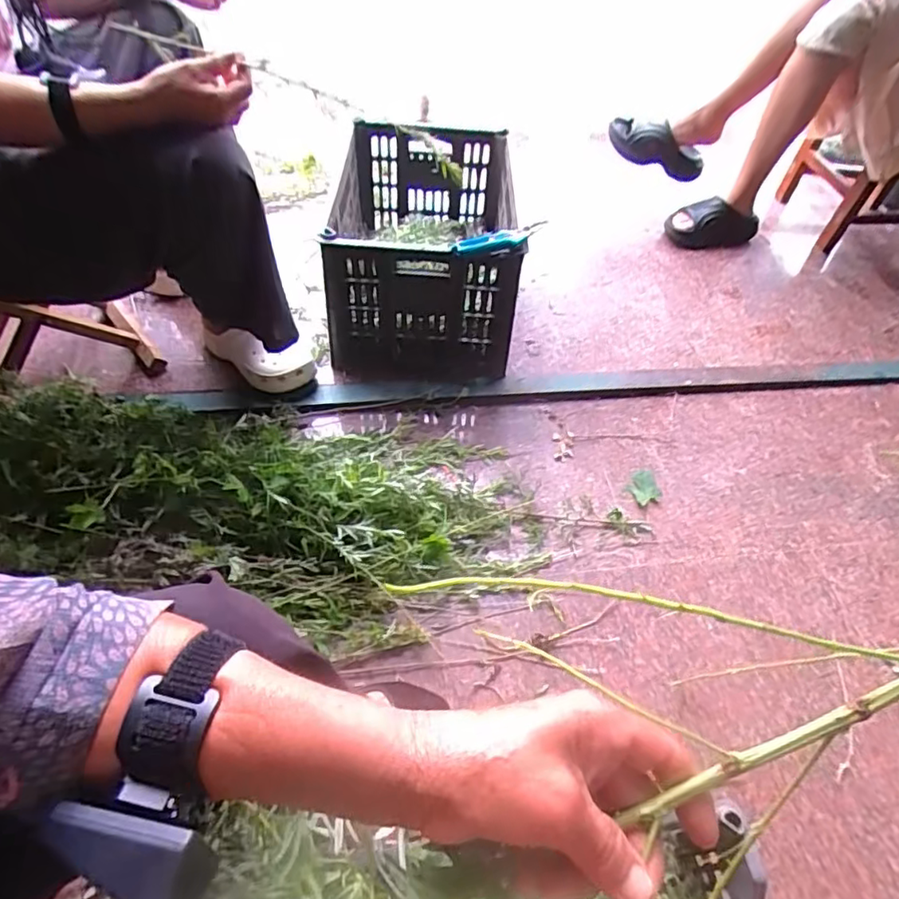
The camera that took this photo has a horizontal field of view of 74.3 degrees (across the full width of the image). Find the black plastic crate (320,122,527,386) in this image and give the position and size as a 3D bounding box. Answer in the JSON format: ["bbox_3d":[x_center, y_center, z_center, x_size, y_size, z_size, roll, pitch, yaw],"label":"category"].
[{"bbox_3d":[-0.038,-0.367,1.066,0.296,0.294,0.389,4,53,-2],"label":"black plastic crate"}]

